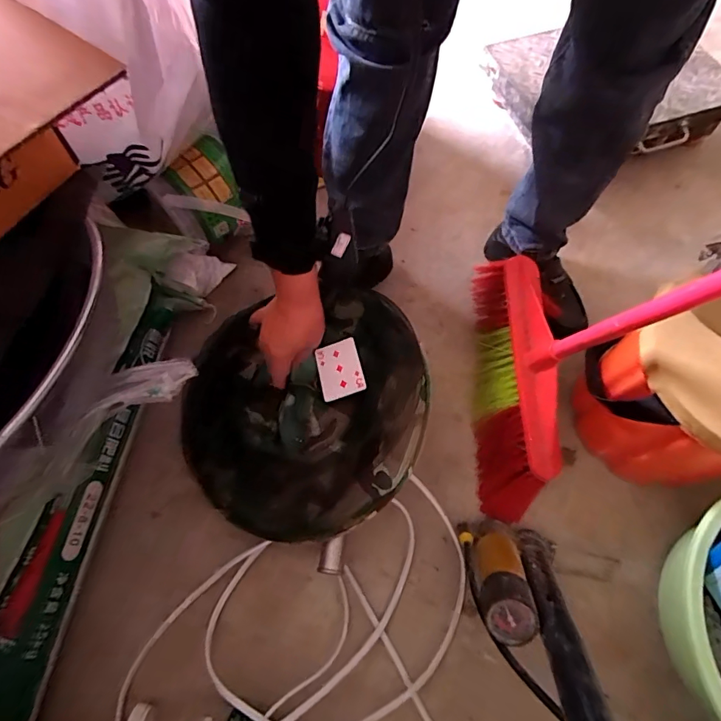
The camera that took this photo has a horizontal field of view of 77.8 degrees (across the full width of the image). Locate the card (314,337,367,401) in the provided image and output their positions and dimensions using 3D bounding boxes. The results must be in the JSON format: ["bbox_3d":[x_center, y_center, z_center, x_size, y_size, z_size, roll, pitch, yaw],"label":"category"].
[{"bbox_3d":[-0.028,0.010,0.588,0.057,0.005,0.085,-19,54,6],"label":"card"}]

